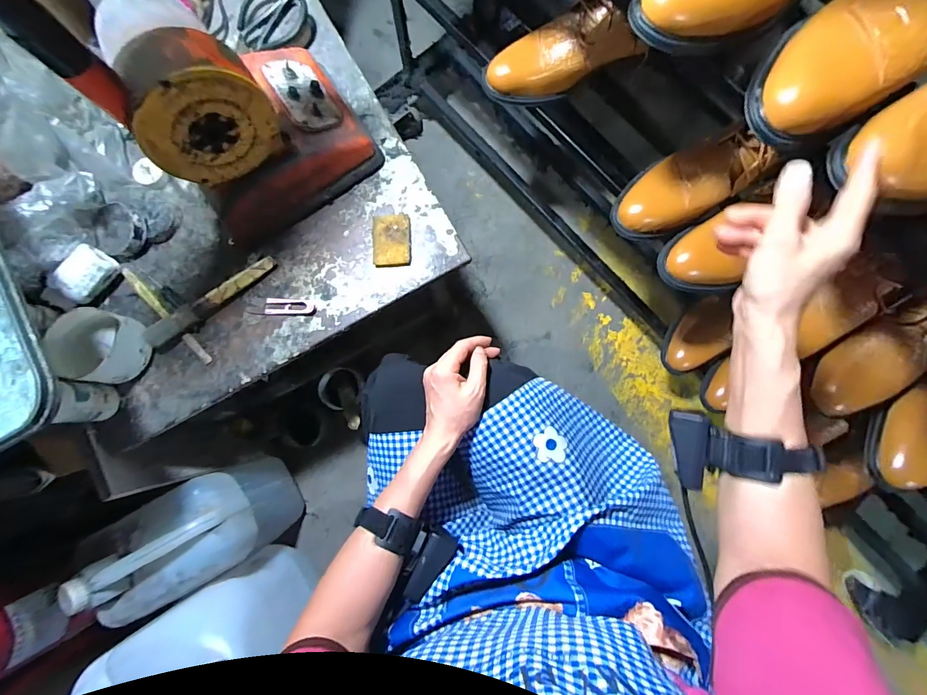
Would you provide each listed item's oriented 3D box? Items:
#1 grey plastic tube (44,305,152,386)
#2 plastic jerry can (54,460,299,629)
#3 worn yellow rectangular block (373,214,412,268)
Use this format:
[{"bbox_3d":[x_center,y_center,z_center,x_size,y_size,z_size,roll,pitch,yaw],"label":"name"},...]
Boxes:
[{"bbox_3d":[-0.456,-0.001,0.504,0.084,0.056,0.087,0,81,2],"label":"grey plastic tube"},{"bbox_3d":[-0.451,0.319,0.699,0.215,0.293,0.149,-33,81,-3],"label":"plastic jerry can"},{"bbox_3d":[-0.100,-0.148,0.560,0.052,0.015,0.073,-3,81,2],"label":"worn yellow rectangular block"}]

